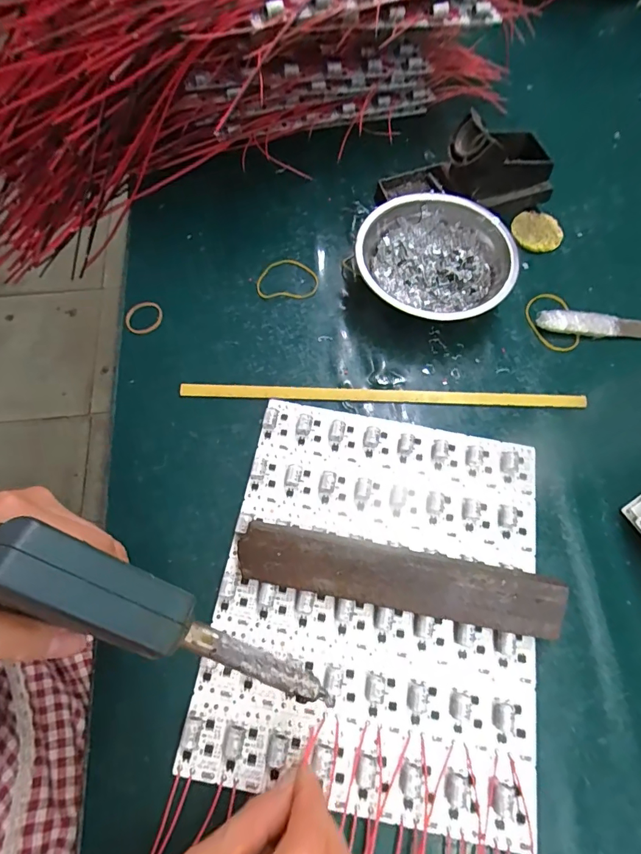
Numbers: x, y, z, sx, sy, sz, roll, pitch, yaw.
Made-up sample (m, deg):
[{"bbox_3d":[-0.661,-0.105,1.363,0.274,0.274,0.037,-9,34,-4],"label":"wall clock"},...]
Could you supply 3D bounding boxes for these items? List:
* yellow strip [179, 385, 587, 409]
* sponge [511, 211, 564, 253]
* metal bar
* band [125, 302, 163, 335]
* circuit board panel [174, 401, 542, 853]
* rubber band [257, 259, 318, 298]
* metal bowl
[{"bbox_3d":[0.049,-0.023,0.339,0.309,0.004,0.013,1,67,-1],"label":"yellow strip"},{"bbox_3d":[0.203,-0.183,0.408,0.050,0.006,0.044,-6,68,-4],"label":"sponge"},{"bbox_3d":[0.048,0.096,0.271,0.196,0.006,0.044,10,93,3],"label":"metal bar"},{"bbox_3d":[-0.146,-0.091,0.361,0.026,0.005,0.031,11,68,3],"label":"band"},{"bbox_3d":[0.040,0.105,0.283,0.199,0.011,0.236,11,68,3],"label":"circuit board panel"},{"bbox_3d":[-0.029,-0.130,0.380,0.053,0.004,0.041,0,67,-1],"label":"rubber band"},{"bbox_3d":[0.093,-0.135,0.366,0.123,0.041,0.122,1,67,-1],"label":"metal bowl"}]

